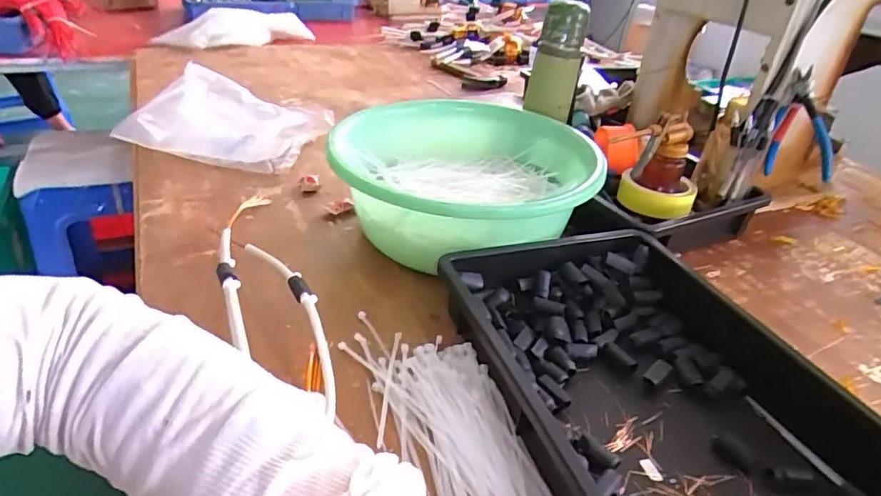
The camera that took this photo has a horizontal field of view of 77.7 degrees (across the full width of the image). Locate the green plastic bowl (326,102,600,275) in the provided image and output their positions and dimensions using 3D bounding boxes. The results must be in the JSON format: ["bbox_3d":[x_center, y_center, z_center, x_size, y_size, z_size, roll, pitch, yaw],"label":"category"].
[{"bbox_3d":[0.022,-0.071,0.660,0.300,0.120,0.303,4,32,-2],"label":"green plastic bowl"}]

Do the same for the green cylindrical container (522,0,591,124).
[{"bbox_3d":[0.158,-0.226,0.791,0.066,0.233,0.066,11,32,10],"label":"green cylindrical container"}]

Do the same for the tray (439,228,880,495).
[{"bbox_3d":[0.188,0.112,0.455,0.281,0.063,0.370,-8,34,-20],"label":"tray"}]

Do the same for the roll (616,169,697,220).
[{"bbox_3d":[0.287,-0.074,0.727,0.093,0.038,0.093,17,33,18],"label":"roll"}]

